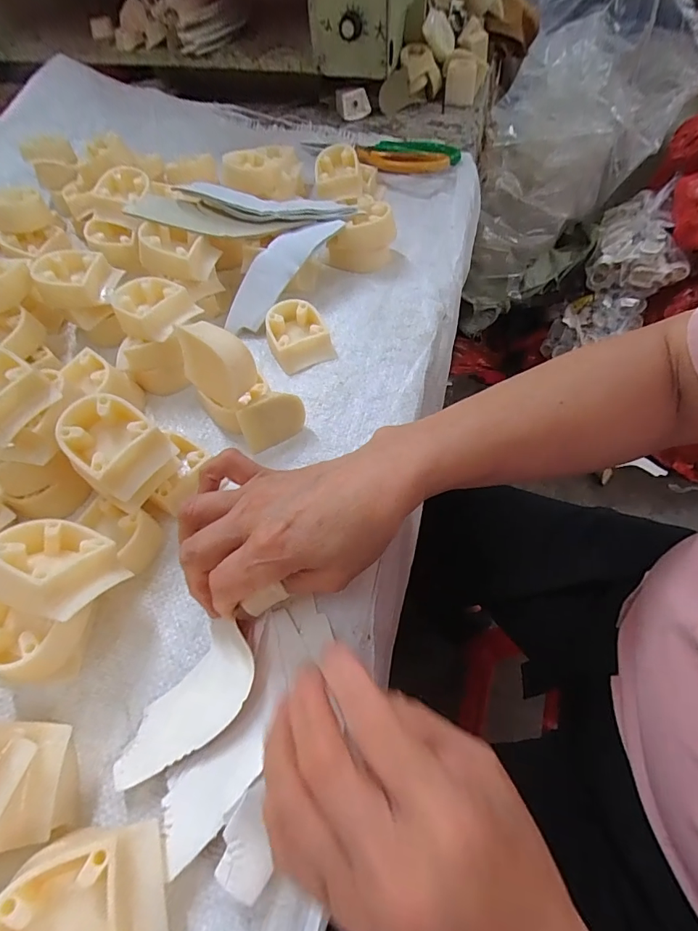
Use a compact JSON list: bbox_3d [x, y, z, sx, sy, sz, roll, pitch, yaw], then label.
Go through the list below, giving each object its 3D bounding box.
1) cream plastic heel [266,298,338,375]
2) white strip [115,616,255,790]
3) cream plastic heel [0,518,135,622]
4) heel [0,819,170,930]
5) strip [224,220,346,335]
[{"bbox_3d":[-0.042,-0.108,0.366,0.048,0.024,0.057,-19,59,-11],"label":"cream plastic heel"},{"bbox_3d":[-0.079,0.123,0.227,0.043,0.017,0.081,29,64,19],"label":"white strip"},{"bbox_3d":[-0.159,0.055,0.235,0.059,0.037,0.051,46,37,1],"label":"cream plastic heel"},{"bbox_3d":[-0.104,0.176,0.177,0.054,0.045,0.048,-13,59,-7],"label":"heel"},{"bbox_3d":[-0.061,-0.170,0.383,0.037,0.010,0.131,38,87,-6],"label":"strip"}]

